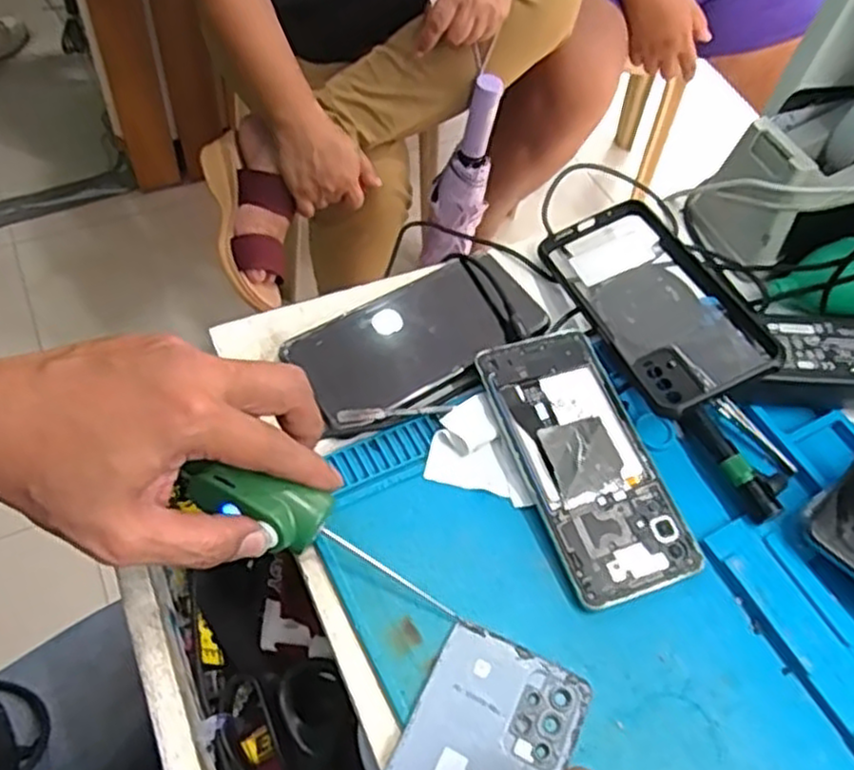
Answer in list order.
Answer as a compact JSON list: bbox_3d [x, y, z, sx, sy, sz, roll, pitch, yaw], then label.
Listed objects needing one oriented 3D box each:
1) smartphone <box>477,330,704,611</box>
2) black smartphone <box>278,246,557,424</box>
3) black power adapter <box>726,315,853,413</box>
[{"bbox_3d":[0.089,0.039,0.413,0.073,0.011,0.155,-14,64,-16],"label":"smartphone"},{"bbox_3d":[-0.003,-0.033,0.456,0.155,0.012,0.077,-24,62,-21],"label":"black smartphone"},{"bbox_3d":[0.240,-0.017,0.447,0.102,0.031,0.050,1,56,-6],"label":"black power adapter"}]

